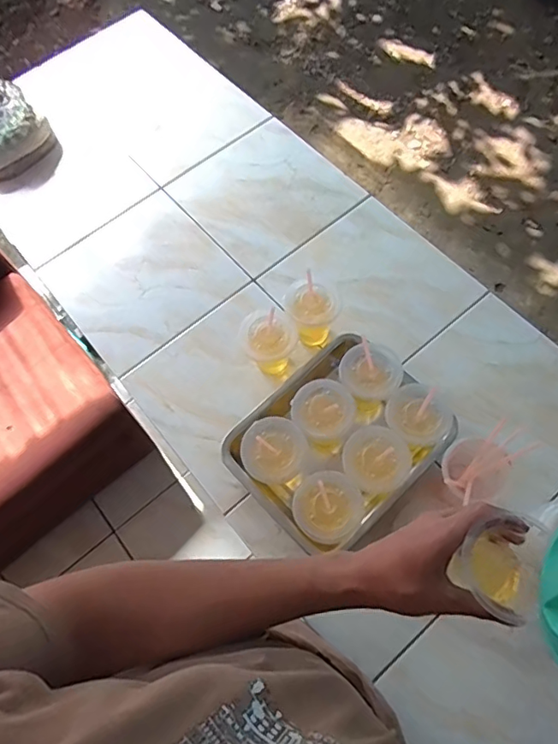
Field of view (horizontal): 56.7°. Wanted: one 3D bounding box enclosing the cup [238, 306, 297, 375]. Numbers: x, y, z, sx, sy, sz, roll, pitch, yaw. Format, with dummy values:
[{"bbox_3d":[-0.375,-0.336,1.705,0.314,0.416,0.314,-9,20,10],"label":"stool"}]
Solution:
[{"bbox_3d":[-0.018,-0.047,0.832,0.081,0.110,0.080,-1,66,3],"label":"cup"}]

